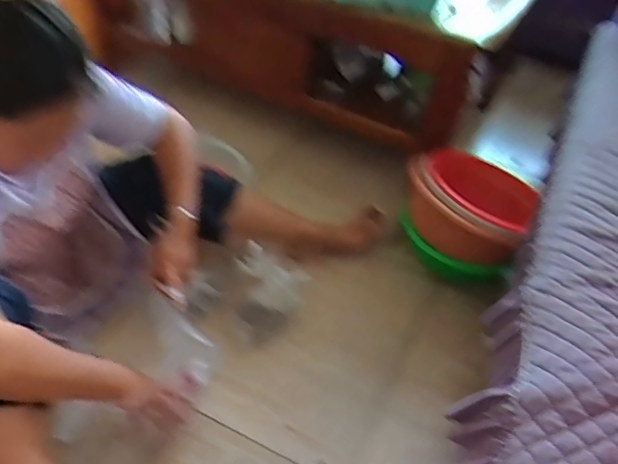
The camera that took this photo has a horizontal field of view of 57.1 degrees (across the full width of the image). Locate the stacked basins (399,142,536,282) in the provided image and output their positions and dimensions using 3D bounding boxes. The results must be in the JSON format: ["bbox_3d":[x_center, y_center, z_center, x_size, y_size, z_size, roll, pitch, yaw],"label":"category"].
[{"bbox_3d":[0.382,-0.068,1.406,0.310,0.225,0.318,4,43,-3],"label":"stacked basins"}]

